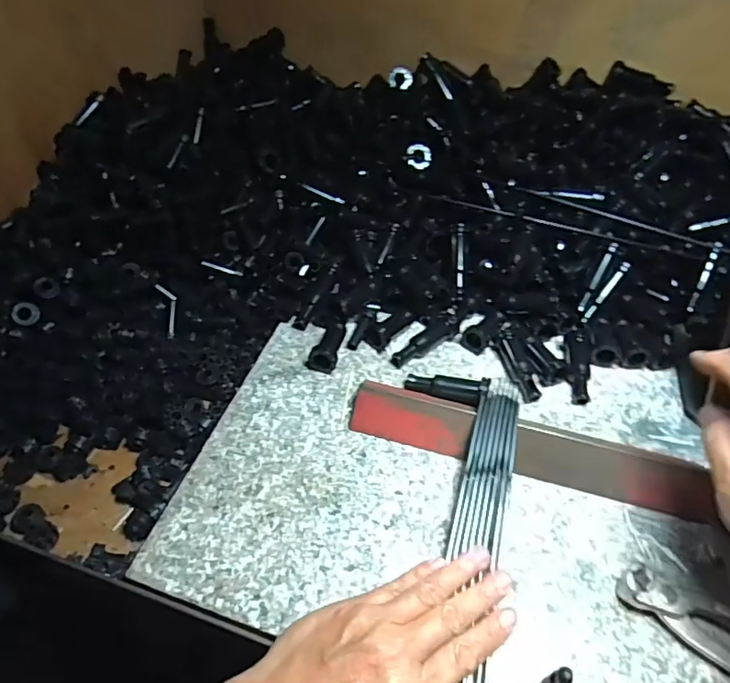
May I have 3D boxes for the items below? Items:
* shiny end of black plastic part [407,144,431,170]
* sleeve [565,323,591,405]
[{"bbox_3d":[0.055,-0.186,0.555,0.024,0.004,0.028,0,81,-8],"label":"shiny end of black plastic part"},{"bbox_3d":[0.183,0.013,0.470,0.024,0.018,0.087,13,48,8],"label":"sleeve"}]

